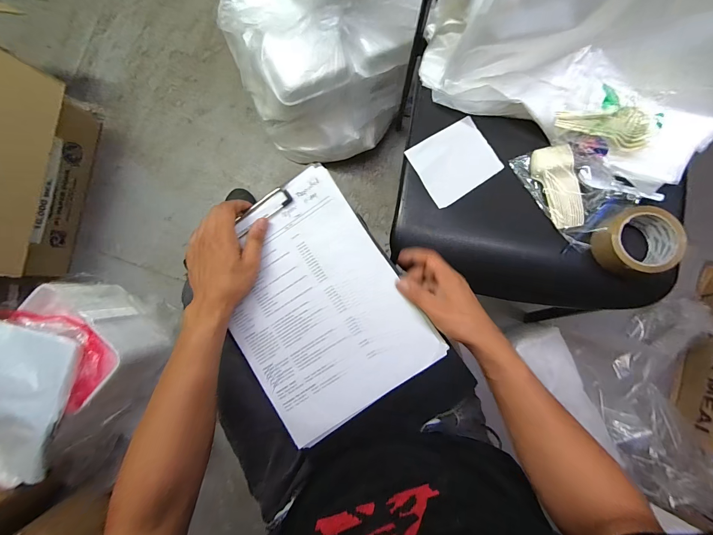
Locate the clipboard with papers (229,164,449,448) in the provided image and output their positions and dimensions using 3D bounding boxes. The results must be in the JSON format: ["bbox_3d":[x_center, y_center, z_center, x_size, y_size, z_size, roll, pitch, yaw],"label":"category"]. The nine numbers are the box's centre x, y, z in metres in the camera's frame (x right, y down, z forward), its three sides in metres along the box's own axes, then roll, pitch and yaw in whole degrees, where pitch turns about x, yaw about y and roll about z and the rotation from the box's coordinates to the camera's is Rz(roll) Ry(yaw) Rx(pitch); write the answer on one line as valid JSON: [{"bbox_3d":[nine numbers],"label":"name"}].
[{"bbox_3d":[-0.057,0.048,0.393,0.223,0.019,0.284,-35,86,-1],"label":"clipboard with papers"}]

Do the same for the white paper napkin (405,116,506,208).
[{"bbox_3d":[0.168,-0.182,0.528,0.144,0.007,0.112,-32,86,-12],"label":"white paper napkin"}]

